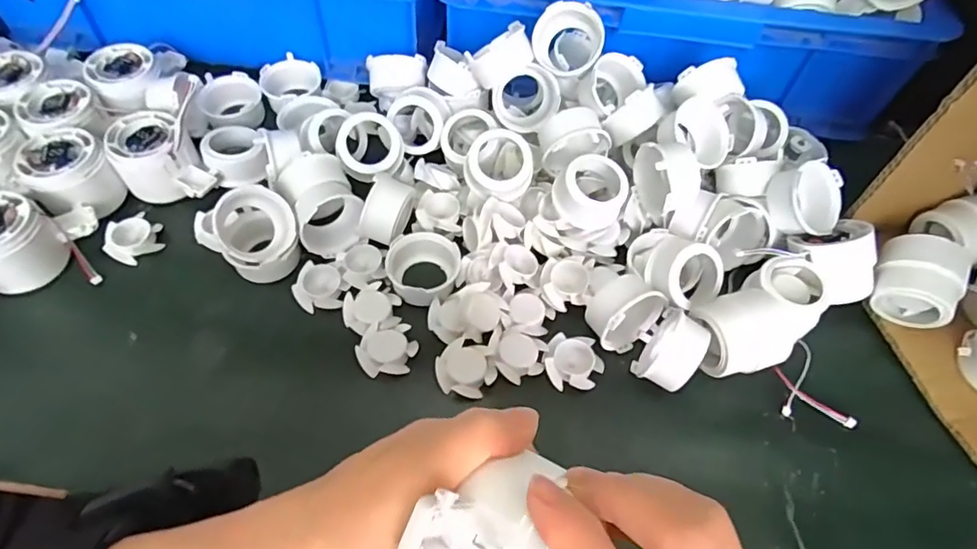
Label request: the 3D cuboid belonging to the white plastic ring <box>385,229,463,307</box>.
[{"bbox_3d":[-0.047,-0.007,0.418,0.053,0.031,0.059,12,58,4],"label":"white plastic ring"}]

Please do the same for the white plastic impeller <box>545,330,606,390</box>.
[{"bbox_3d":[0.060,0.061,0.387,0.038,0.011,0.037,2,58,-3],"label":"white plastic impeller"}]

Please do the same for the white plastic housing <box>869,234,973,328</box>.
[{"bbox_3d":[0.314,0.001,0.409,0.053,0.046,0.062,27,60,13],"label":"white plastic housing"}]

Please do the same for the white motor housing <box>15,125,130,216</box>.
[{"bbox_3d":[-0.321,-0.075,0.427,0.067,0.042,0.059,33,62,16],"label":"white motor housing"}]

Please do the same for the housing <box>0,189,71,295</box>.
[{"bbox_3d":[-0.339,-0.021,0.393,0.061,0.048,0.058,32,61,15],"label":"housing"}]

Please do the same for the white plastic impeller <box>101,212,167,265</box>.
[{"bbox_3d":[-0.276,-0.028,0.430,0.035,0.014,0.040,36,63,17],"label":"white plastic impeller"}]

